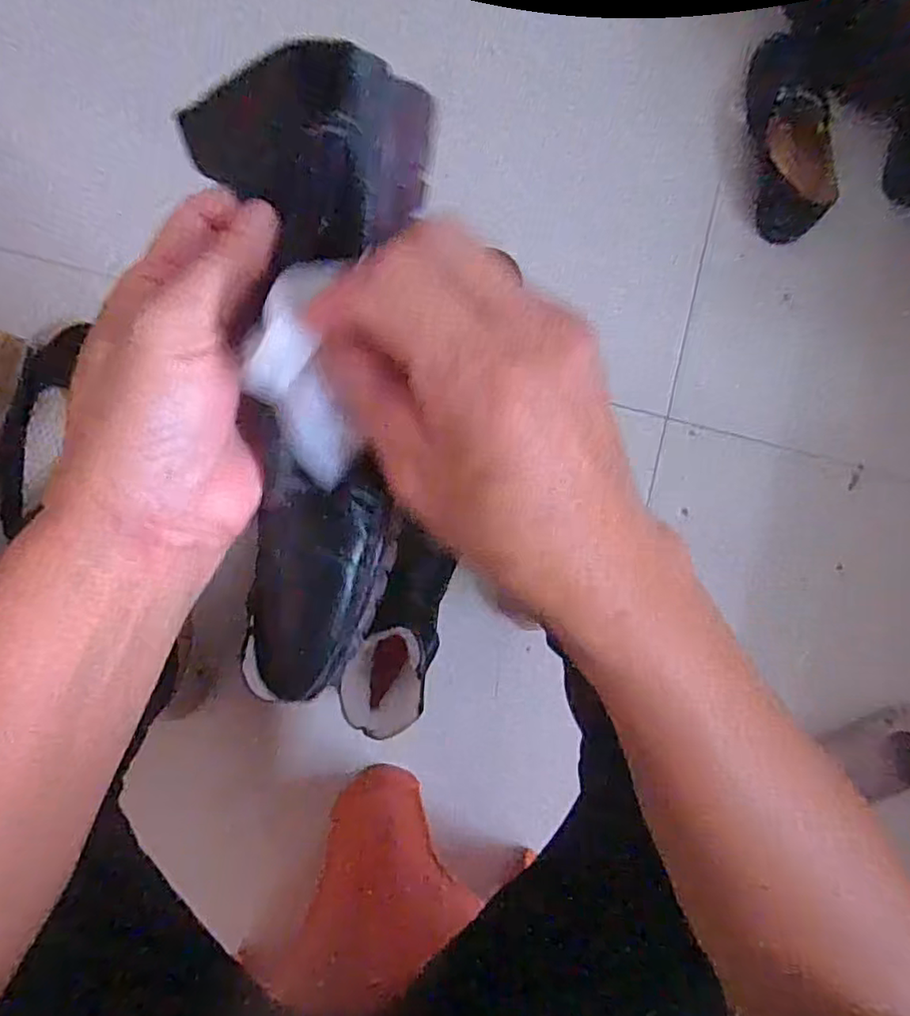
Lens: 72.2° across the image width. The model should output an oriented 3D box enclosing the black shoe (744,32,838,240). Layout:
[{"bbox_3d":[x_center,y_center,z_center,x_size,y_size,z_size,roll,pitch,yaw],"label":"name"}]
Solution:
[{"bbox_3d":[0.386,-0.429,0.722,0.072,0.063,0.224,-9,91,-6],"label":"black shoe"}]

